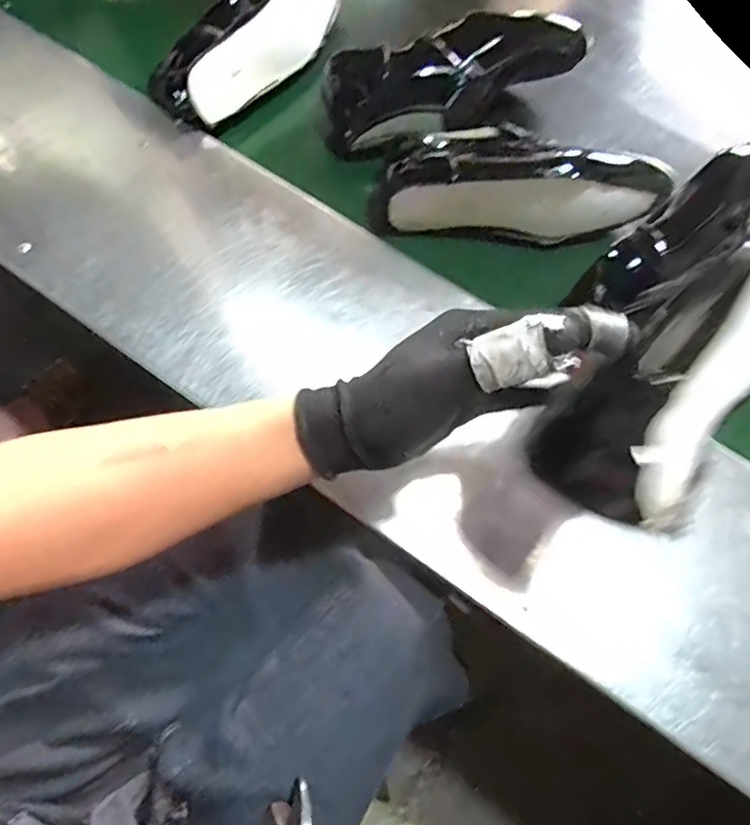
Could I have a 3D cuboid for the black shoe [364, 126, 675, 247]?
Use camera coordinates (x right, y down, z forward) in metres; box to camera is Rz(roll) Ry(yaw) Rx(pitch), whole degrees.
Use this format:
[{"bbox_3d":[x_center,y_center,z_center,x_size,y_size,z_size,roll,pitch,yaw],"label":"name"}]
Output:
[{"bbox_3d":[0.140,-0.225,0.550,0.280,0.086,0.092,2,70,-2],"label":"black shoe"}]

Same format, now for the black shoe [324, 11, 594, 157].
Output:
[{"bbox_3d":[0.088,-0.347,0.600,0.277,0.074,0.107,-24,73,-11],"label":"black shoe"}]

